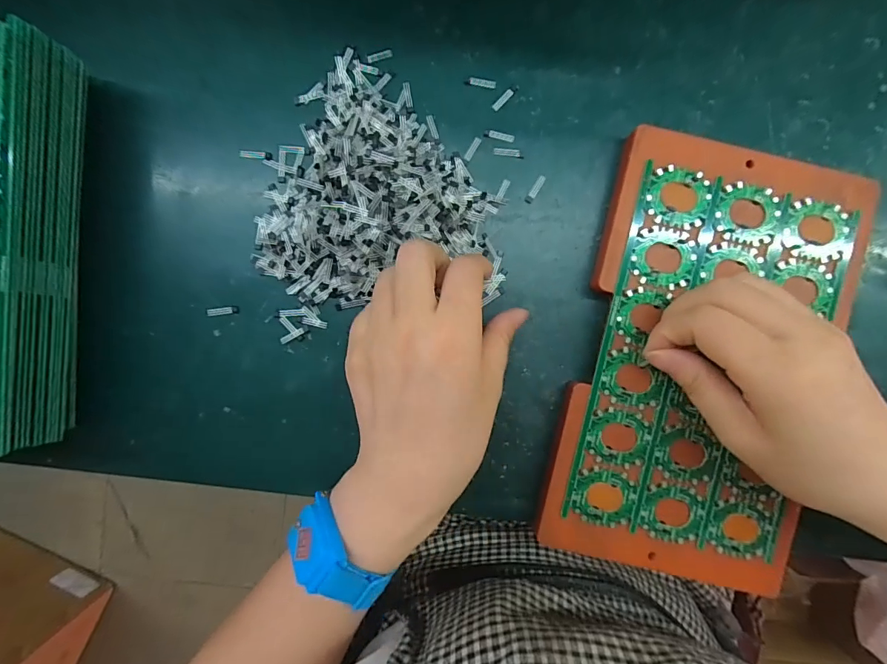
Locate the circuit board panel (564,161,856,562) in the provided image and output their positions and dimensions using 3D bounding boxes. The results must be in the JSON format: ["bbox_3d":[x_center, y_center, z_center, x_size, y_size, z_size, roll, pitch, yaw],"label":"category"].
[{"bbox_3d":[0.148,0.018,0.238,0.118,0.006,0.199,13,90,1],"label":"circuit board panel"}]

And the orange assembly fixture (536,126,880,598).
[{"bbox_3d":[0.145,0.017,0.242,0.139,0.017,0.236,13,90,1],"label":"orange assembly fixture"}]

